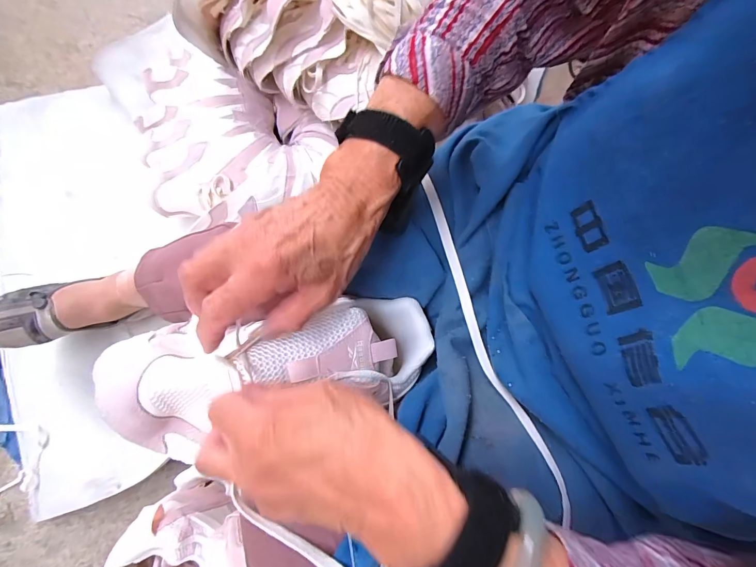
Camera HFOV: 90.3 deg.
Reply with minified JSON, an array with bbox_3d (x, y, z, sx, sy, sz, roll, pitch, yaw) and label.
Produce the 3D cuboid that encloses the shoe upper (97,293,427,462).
[{"bbox_3d":[-0.071,0.066,0.295,0.249,0.054,0.094,-9,75,-19],"label":"shoe upper"}]

